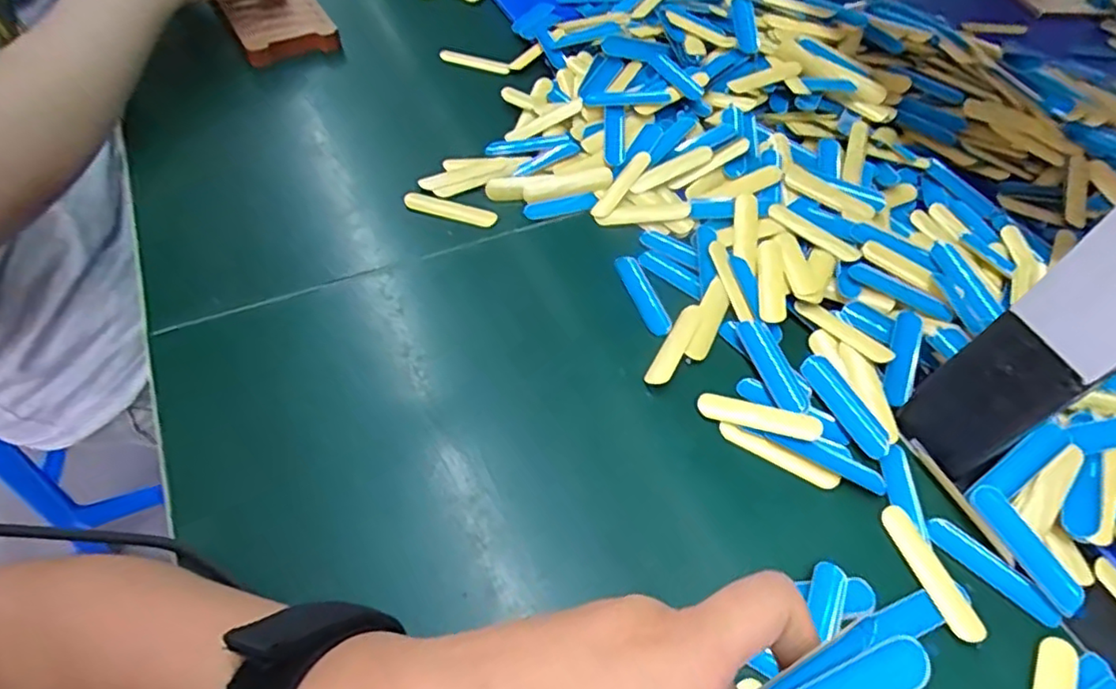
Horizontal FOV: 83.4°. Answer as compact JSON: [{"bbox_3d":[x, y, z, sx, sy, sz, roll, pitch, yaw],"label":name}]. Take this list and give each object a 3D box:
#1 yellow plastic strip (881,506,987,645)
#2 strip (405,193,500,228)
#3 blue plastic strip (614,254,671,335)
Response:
[{"bbox_3d":[0.172,0.105,0.289,0.016,0.004,0.062,-12,56,-13],"label":"yellow plastic strip"},{"bbox_3d":[-0.071,-0.090,0.414,0.061,0.004,0.014,13,54,5],"label":"strip"},{"bbox_3d":[0.052,-0.031,0.381,0.018,0.004,0.061,-15,56,-14],"label":"blue plastic strip"}]

